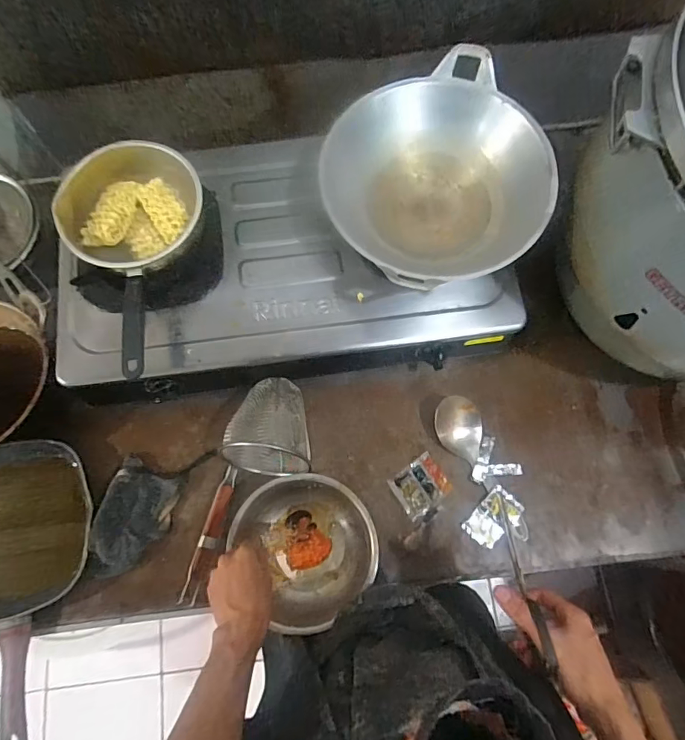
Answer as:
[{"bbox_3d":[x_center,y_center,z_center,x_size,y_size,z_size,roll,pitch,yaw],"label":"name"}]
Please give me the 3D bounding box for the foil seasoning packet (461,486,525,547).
[{"bbox_3d":[0.235,0.229,0.718,0.055,0.013,0.086,43,79,11],"label":"foil seasoning packet"}]

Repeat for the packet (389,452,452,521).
[{"bbox_3d":[0.126,0.184,0.737,0.086,0.004,0.070,-35,77,-9],"label":"packet"}]

